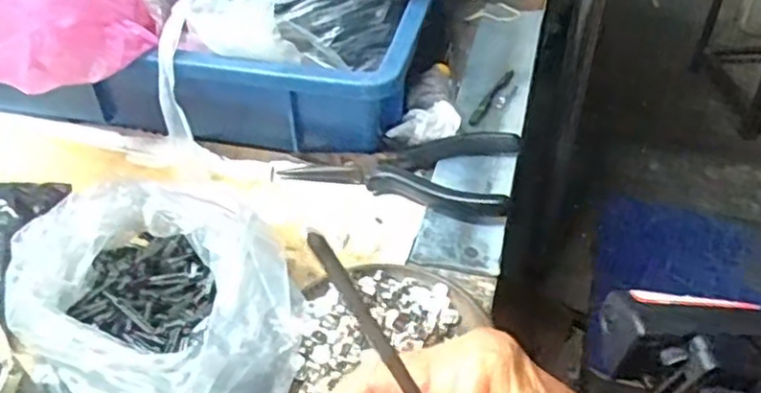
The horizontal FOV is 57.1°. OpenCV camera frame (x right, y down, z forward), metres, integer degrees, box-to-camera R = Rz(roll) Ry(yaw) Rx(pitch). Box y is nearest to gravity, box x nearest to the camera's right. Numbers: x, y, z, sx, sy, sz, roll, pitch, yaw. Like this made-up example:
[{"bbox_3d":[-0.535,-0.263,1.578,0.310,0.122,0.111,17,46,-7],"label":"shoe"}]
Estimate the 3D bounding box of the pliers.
[{"bbox_3d":[0.011,-0.023,0.458,0.149,0.015,0.074,9,42,12],"label":"pliers"}]

